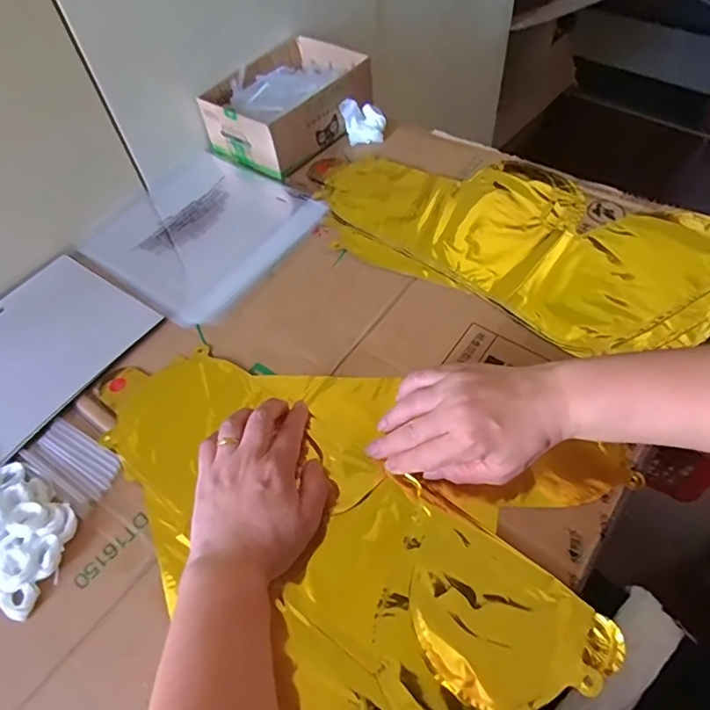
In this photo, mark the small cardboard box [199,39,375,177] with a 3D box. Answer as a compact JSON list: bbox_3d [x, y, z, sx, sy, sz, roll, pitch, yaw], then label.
[{"bbox_3d":[-0.078,-0.312,0.649,0.136,0.064,0.194,34,65,25],"label":"small cardboard box"}]

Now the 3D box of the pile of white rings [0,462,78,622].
[{"bbox_3d":[-0.256,0.131,0.387,0.099,0.021,0.075,24,61,20],"label":"pile of white rings"}]

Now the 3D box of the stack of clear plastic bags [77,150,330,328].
[{"bbox_3d":[-0.177,-0.144,0.587,0.223,0.015,0.214,28,62,22],"label":"stack of clear plastic bags"}]

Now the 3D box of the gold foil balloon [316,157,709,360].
[{"bbox_3d":[0.166,-0.128,0.533,0.427,0.020,0.210,27,62,21],"label":"gold foil balloon"}]

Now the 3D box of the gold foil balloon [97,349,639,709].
[{"bbox_3d":[-0.035,0.125,0.391,0.415,0.018,0.335,28,62,22],"label":"gold foil balloon"}]

